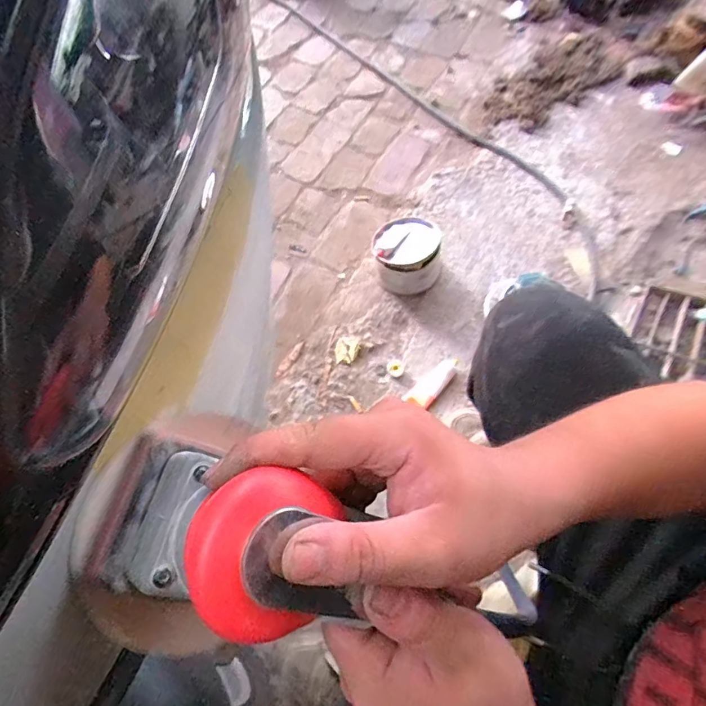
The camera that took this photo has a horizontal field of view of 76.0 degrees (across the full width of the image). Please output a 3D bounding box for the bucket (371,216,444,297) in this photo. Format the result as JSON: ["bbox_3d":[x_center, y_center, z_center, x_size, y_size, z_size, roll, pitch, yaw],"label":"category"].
[{"bbox_3d":[0.122,-0.218,1.046,0.156,0.117,0.168,-1,65,1],"label":"bucket"}]

